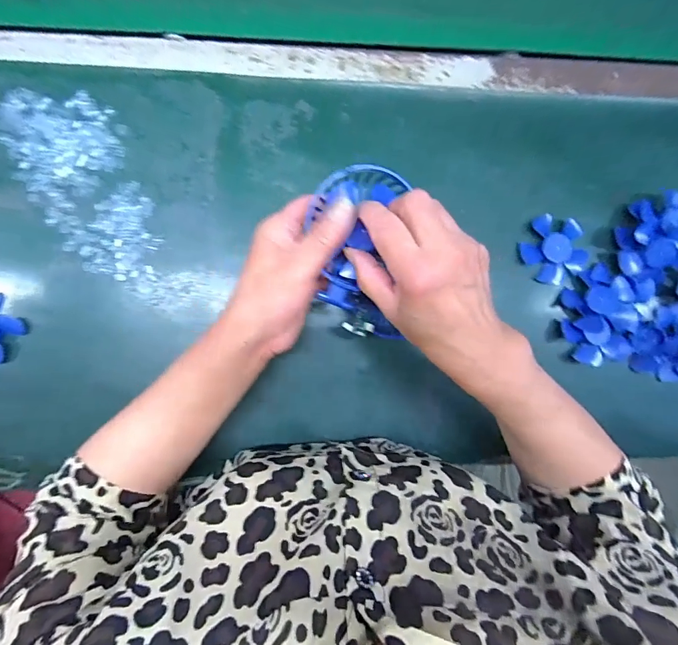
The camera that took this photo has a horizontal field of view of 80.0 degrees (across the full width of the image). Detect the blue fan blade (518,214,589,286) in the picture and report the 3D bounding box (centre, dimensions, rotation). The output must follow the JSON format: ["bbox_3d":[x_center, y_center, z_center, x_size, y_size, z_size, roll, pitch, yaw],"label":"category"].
[{"bbox_3d":[0.235,-0.081,0.436,0.070,0.012,0.071,0,91,-5],"label":"blue fan blade"}]

